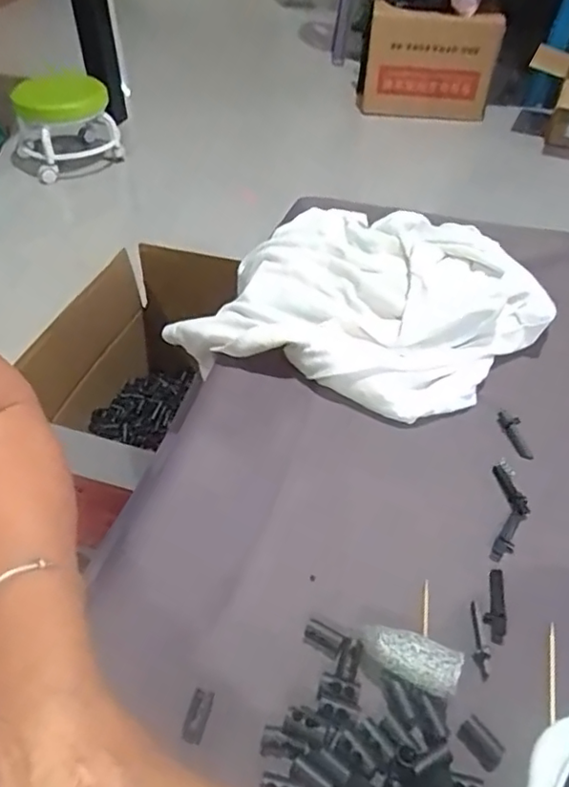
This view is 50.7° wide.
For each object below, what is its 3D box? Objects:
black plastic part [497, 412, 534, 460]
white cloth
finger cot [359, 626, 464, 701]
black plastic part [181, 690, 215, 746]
[{"bbox_3d":[0.146,0.025,0.378,0.011,0.005,0.036,-9,45,-6],"label":"black plastic part"},{"bbox_3d":[0.060,-0.077,0.444,0.235,0.058,0.178,22,49,19],"label":"white cloth"},{"bbox_3d":[0.056,0.120,0.273,0.045,0.015,0.020,22,49,19],"label":"finger cot"},{"bbox_3d":[-0.038,0.140,0.261,0.009,0.004,0.021,11,47,10],"label":"black plastic part"}]

